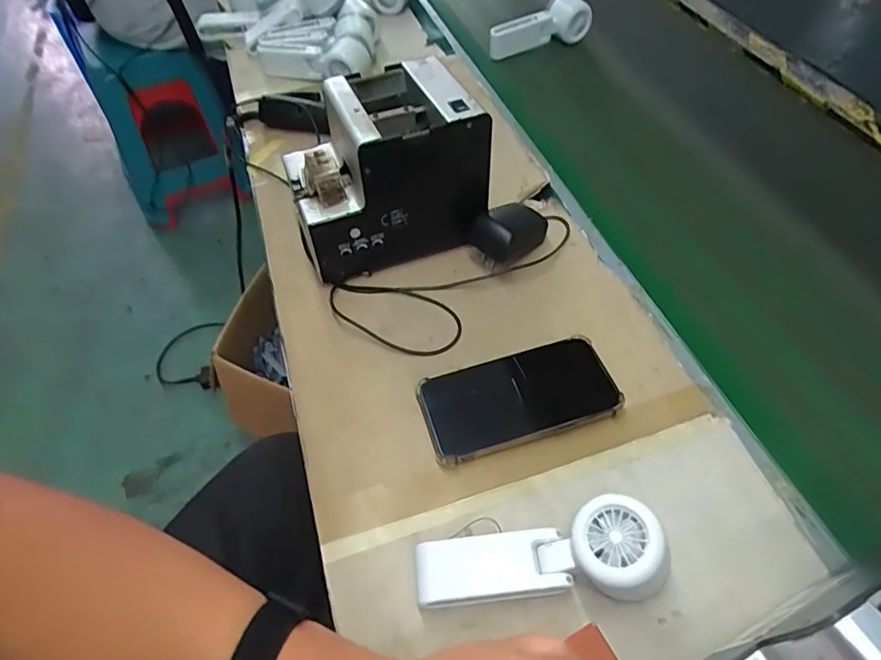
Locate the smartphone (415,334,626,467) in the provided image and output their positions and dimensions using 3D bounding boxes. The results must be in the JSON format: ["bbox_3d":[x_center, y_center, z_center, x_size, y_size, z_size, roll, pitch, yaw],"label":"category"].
[{"bbox_3d":[0.065,0.056,0.456,0.159,0.014,0.079,-14,54,-11],"label":"smartphone"}]

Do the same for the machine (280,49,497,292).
[{"bbox_3d":[-0.056,-0.155,0.534,0.175,0.144,0.124,-19,55,-15],"label":"machine"}]

